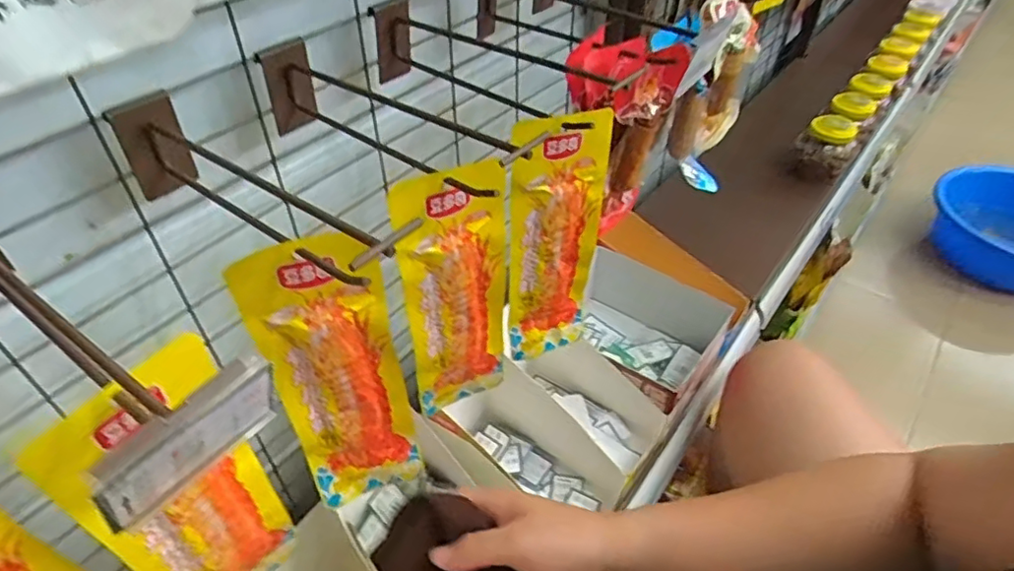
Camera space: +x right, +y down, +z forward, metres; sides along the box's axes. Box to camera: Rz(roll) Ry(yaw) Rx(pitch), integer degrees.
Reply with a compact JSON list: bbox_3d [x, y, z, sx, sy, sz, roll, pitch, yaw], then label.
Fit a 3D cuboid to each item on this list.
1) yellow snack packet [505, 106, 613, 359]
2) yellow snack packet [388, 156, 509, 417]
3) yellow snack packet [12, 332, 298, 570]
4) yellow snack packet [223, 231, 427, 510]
[{"bbox_3d":[0.036,-0.030,0.476,0.073,0.220,0.017,-14,44,-16],"label":"yellow snack packet"},{"bbox_3d":[-0.034,0.013,0.424,0.074,0.217,0.015,-24,49,-23],"label":"yellow snack packet"},{"bbox_3d":[-0.155,0.117,0.312,0.014,0.210,0.074,27,50,24],"label":"yellow snack packet"},{"bbox_3d":[-0.100,0.063,0.372,0.075,0.217,0.019,-16,47,-17],"label":"yellow snack packet"}]

